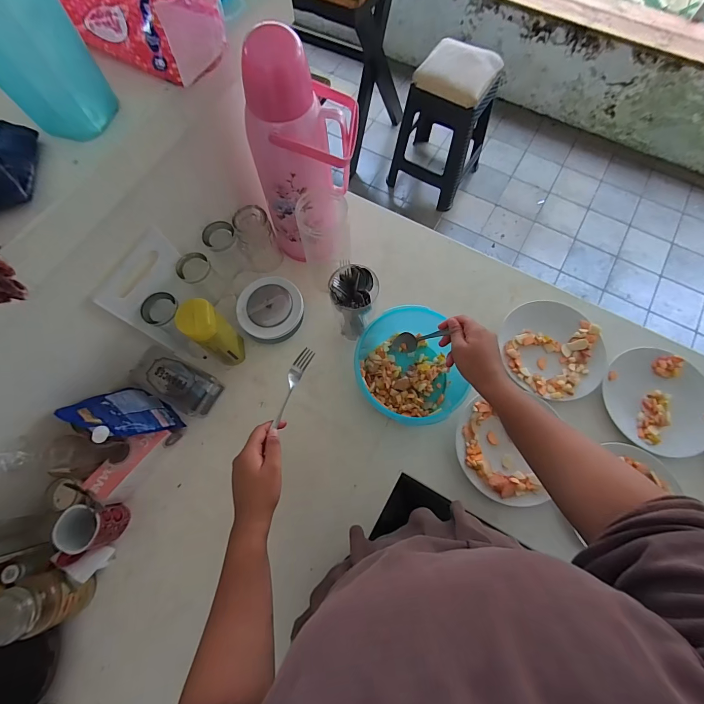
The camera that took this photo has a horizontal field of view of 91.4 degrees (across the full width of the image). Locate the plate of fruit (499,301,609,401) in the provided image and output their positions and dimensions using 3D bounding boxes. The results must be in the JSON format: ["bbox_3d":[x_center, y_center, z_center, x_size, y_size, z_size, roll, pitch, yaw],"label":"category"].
[{"bbox_3d":[0.391,-0.003,0.674,0.187,0.029,0.189,0,72,1],"label":"plate of fruit"}]

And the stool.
[{"bbox_3d":[0.402,-0.986,1.484,0.339,0.544,0.350,29,75,9],"label":"stool"}]

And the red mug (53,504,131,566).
[{"bbox_3d":[-0.424,0.293,0.566,0.071,0.085,0.080,-10,73,-3],"label":"red mug"}]

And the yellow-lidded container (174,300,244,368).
[{"bbox_3d":[-0.241,-0.030,0.614,0.058,0.173,0.058,0,72,1],"label":"yellow-lidded container"}]

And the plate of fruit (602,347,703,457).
[{"bbox_3d":[0.577,0.091,0.650,0.185,0.033,0.196,0,72,1],"label":"plate of fruit"}]

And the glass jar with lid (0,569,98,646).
[{"bbox_3d":[-0.459,0.371,0.510,0.072,0.112,0.076,0,72,1],"label":"glass jar with lid"}]

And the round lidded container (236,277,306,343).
[{"bbox_3d":[-0.164,-0.087,0.699,0.126,0.036,0.128,0,72,1],"label":"round lidded container"}]

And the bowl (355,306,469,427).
[{"bbox_3d":[0.097,0.035,0.629,0.174,0.104,0.199,-21,73,-6],"label":"bowl"}]

